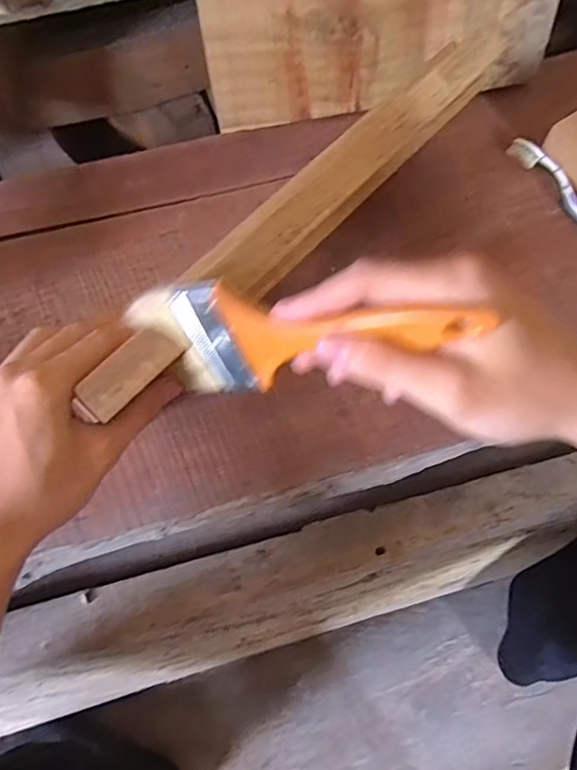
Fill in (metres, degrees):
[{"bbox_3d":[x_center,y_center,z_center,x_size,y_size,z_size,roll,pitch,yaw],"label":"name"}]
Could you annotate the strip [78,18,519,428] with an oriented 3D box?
[{"bbox_3d":[0.019,-0.118,0.349,0.039,0.015,0.372,39,74,16],"label":"strip"}]

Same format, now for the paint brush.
[{"bbox_3d":[-0.002,-0.023,0.279,0.174,0.062,0.027,-2,61,32],"label":"paint brush"}]

